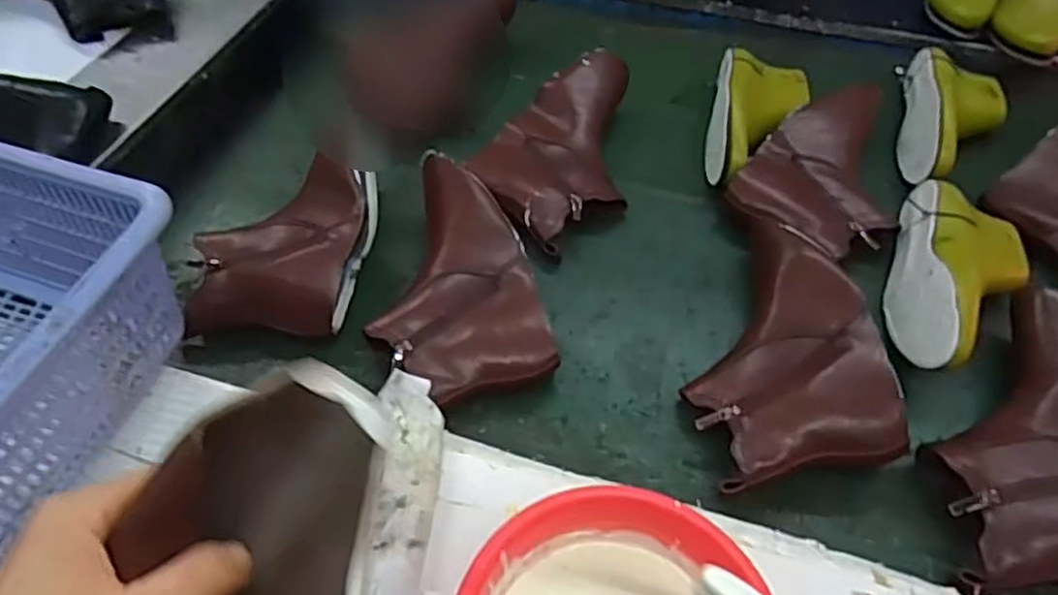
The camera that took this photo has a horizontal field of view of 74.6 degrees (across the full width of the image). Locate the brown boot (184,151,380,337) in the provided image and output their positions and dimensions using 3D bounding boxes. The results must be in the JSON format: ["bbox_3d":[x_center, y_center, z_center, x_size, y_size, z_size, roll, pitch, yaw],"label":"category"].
[{"bbox_3d":[-0.239,-0.065,0.684,0.157,0.089,0.216,0,52,-1],"label":"brown boot"}]

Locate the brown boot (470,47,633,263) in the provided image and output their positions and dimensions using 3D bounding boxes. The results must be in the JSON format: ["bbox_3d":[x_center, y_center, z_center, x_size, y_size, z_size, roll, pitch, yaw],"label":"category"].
[{"bbox_3d":[0.050,-0.172,0.786,0.151,0.067,0.269,27,55,19],"label":"brown boot"}]

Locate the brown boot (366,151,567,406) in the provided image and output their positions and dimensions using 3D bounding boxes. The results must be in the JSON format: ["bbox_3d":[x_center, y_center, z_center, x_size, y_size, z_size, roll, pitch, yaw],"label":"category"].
[{"bbox_3d":[-0.080,-0.016,0.652,0.154,0.076,0.245,-17,54,-15],"label":"brown boot"}]

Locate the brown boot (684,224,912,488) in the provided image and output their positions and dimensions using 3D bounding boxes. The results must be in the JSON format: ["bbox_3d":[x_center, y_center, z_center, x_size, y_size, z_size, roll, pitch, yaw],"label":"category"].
[{"bbox_3d":[0.212,0.040,0.609,0.149,0.075,0.256,-2,51,-3],"label":"brown boot"}]

